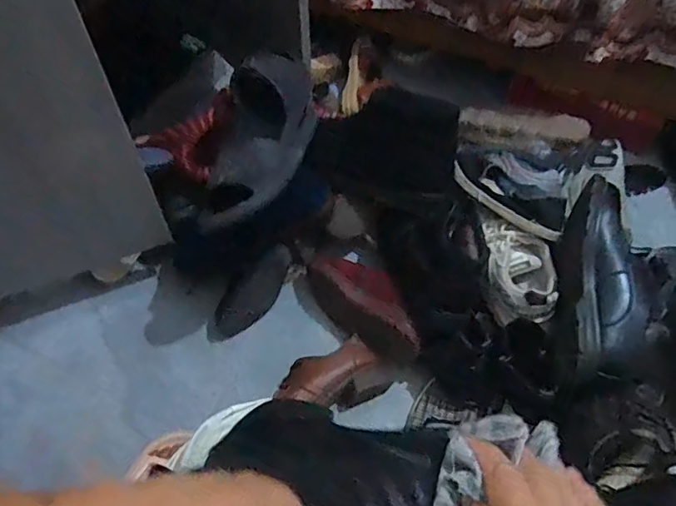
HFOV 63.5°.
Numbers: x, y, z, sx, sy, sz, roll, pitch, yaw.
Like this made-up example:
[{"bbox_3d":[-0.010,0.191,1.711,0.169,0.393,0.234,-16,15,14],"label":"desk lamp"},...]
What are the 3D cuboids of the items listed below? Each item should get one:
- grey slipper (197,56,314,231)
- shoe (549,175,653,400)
[{"bbox_3d":[-0.102,-0.164,0.760,0.119,0.073,0.290,8,56,5],"label":"grey slipper"},{"bbox_3d":[0.351,0.042,0.728,0.107,0.074,0.289,11,74,7],"label":"shoe"}]

